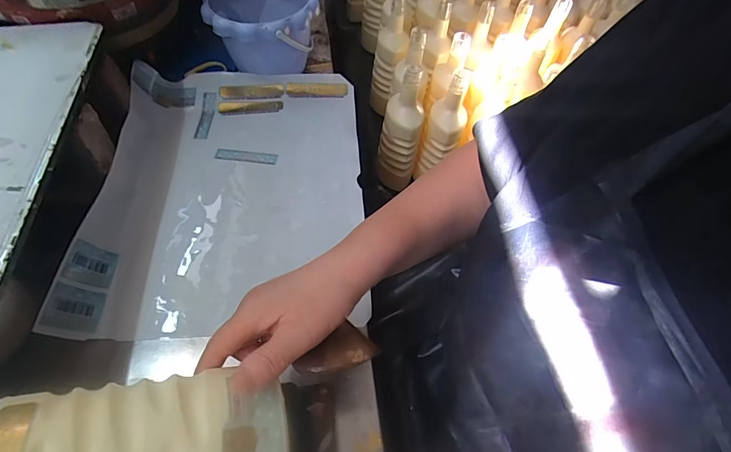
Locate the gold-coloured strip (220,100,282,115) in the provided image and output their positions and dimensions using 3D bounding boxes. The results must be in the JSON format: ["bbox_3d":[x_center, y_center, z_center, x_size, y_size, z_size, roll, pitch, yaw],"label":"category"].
[{"bbox_3d":[-0.167,-0.174,0.574,0.090,0.007,0.020,-5,58,-5],"label":"gold-coloured strip"}]

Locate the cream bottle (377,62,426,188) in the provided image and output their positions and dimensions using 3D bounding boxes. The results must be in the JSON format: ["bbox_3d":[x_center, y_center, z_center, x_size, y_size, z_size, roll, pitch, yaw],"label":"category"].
[{"bbox_3d":[0.063,-0.167,0.731,0.071,0.251,0.060,6,56,-1],"label":"cream bottle"}]

